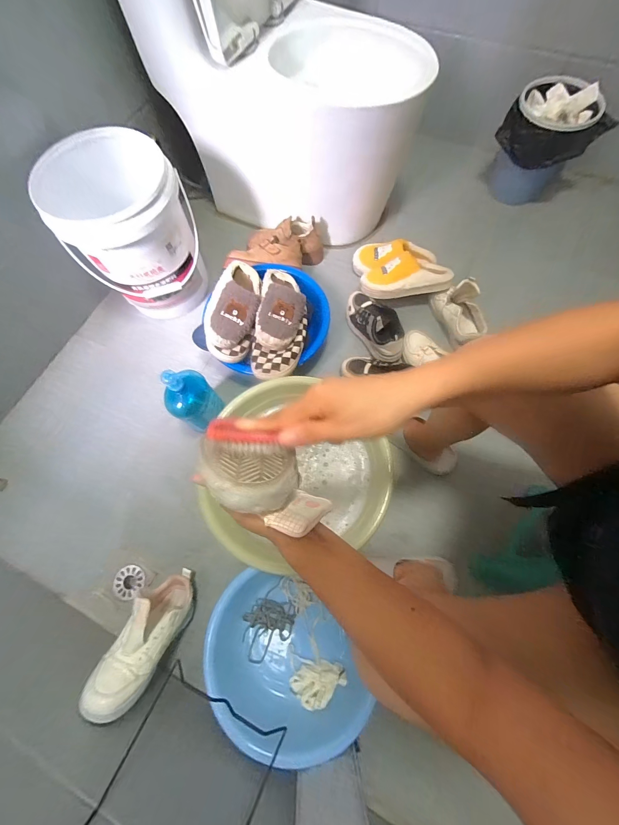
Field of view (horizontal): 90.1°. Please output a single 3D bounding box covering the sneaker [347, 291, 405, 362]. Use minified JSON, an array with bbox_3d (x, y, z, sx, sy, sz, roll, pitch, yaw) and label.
[{"bbox_3d":[0.183,-0.253,0.868,0.094,0.087,0.230,-26,72,-7],"label":"sneaker"}]

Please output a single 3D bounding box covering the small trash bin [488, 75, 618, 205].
[{"bbox_3d":[0.691,-0.791,0.940,0.261,0.244,0.203,21,73,9],"label":"small trash bin"}]

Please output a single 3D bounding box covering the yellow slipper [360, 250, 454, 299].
[{"bbox_3d":[0.274,-0.391,0.881,0.244,0.059,0.103,-5,71,0],"label":"yellow slipper"}]

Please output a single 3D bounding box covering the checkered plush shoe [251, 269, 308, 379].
[{"bbox_3d":[-0.072,-0.233,0.784,0.123,0.103,0.307,7,71,4],"label":"checkered plush shoe"}]

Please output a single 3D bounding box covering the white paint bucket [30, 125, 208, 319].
[{"bbox_3d":[-0.448,-0.449,0.836,0.285,0.371,0.285,-1,71,2],"label":"white paint bucket"}]

